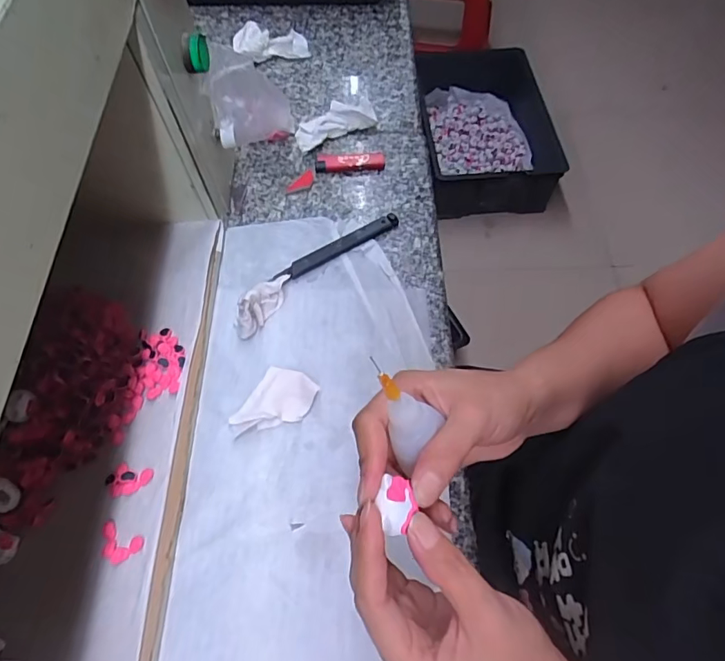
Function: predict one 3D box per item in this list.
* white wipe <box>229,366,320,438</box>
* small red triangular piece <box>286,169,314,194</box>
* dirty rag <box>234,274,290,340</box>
[{"bbox_3d":[-0.072,0.062,0.400,0.048,0.011,0.066,29,67,13],"label":"white wipe"},{"bbox_3d":[-0.065,-0.160,0.526,0.018,0.004,0.040,37,69,16],"label":"small red triangular piece"},{"bbox_3d":[-0.093,-0.027,0.439,0.026,0.033,0.066,31,68,14],"label":"dirty rag"}]

